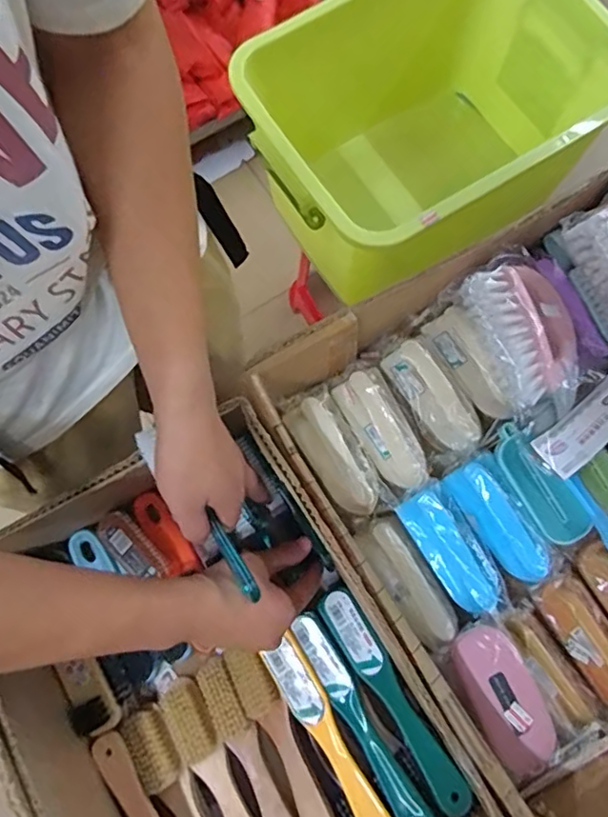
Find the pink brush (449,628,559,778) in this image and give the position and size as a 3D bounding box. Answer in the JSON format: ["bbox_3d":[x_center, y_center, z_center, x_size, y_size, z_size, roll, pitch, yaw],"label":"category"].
[{"bbox_3d":[0.180,0.262,0.498,0.059,0.030,0.125,-25,76,-5],"label":"pink brush"}]

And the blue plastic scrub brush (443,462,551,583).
[{"bbox_3d":[0.196,0.116,0.560,0.040,0.034,0.127,-32,77,-7],"label":"blue plastic scrub brush"}]

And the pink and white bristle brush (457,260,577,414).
[{"bbox_3d":[0.225,-0.080,0.554,0.091,0.050,0.138,-23,76,-5],"label":"pink and white bristle brush"}]

